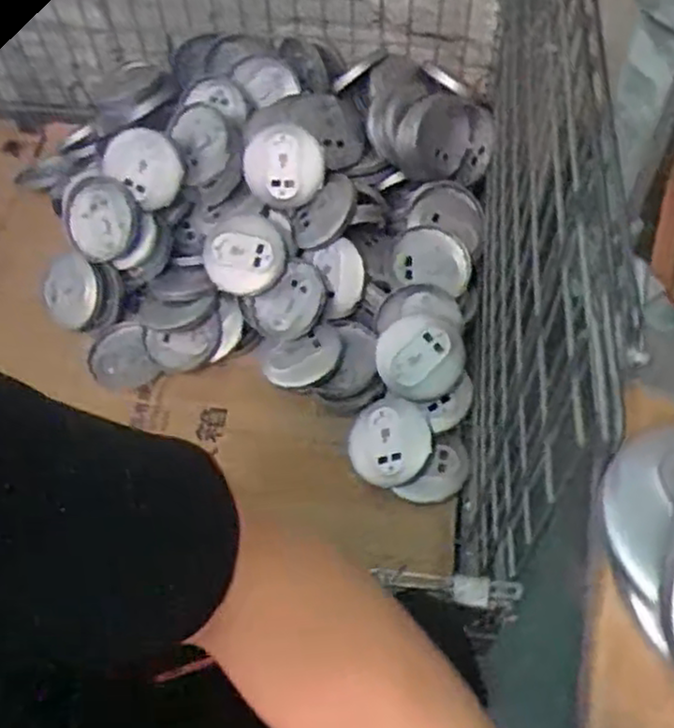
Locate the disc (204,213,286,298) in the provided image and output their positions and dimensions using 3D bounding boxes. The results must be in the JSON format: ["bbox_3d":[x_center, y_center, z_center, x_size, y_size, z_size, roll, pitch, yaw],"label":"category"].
[{"bbox_3d":[-0.149,-0.174,1.213,0.124,0.022,0.128,0,91,6],"label":"disc"}]

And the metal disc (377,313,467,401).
[{"bbox_3d":[0.130,-0.010,1.156,0.133,0.034,0.126,0,89,5],"label":"metal disc"}]

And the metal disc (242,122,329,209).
[{"bbox_3d":[-0.086,-0.316,1.206,0.126,0.128,0.021,-1,32,8],"label":"metal disc"}]

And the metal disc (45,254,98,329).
[{"bbox_3d":[-0.444,-0.121,1.246,0.102,0.120,0.021,44,25,9],"label":"metal disc"}]

